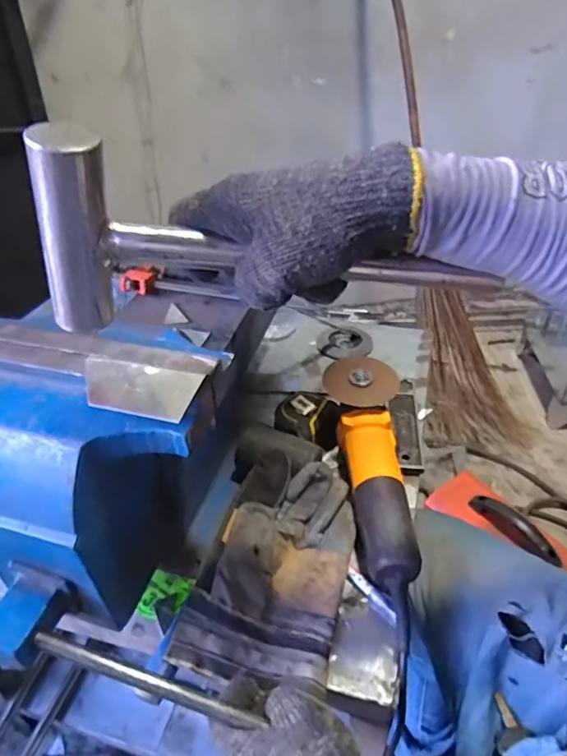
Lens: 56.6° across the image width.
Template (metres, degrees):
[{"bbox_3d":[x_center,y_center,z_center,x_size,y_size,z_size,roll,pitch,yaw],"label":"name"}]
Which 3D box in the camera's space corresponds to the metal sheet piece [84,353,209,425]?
[{"bbox_3d":[-0.116,0.003,0.403,0.099,0.008,0.056,10,40,15],"label":"metal sheet piece"}]

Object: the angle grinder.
[{"bbox_3d":[0.096,0.093,0.614,0.092,0.085,0.278,2,39,4],"label":"angle grinder"}]

